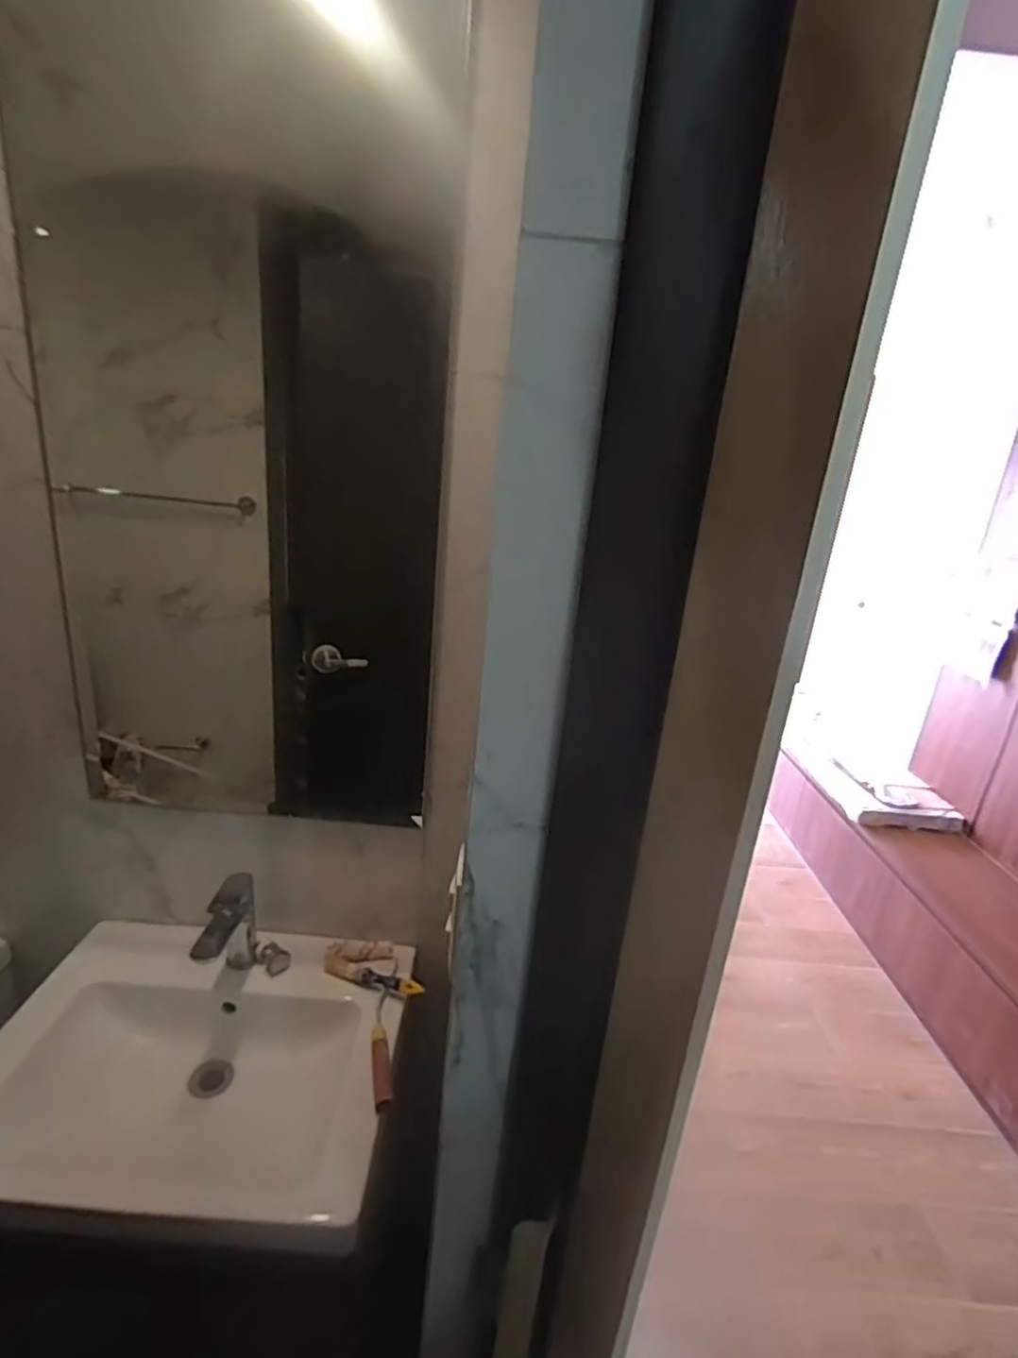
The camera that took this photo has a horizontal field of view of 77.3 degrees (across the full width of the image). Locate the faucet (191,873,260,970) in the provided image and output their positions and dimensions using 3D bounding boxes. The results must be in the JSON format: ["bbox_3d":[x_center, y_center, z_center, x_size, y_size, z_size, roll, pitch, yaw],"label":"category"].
[{"bbox_3d":[-0.434,0.401,0.987,0.046,0.146,0.146,7,20,3],"label":"faucet"}]

